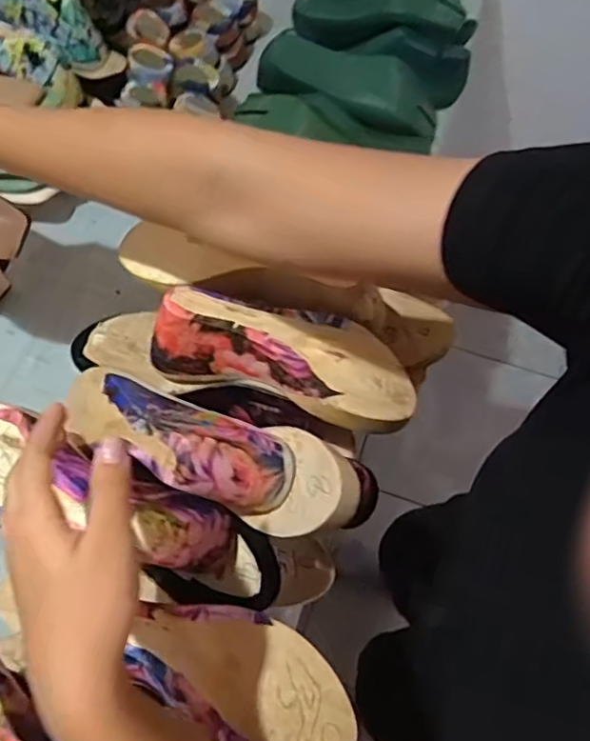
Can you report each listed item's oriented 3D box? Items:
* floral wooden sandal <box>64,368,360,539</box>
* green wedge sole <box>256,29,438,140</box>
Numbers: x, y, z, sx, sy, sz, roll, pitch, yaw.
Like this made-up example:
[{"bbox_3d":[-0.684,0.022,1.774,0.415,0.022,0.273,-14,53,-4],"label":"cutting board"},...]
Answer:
[{"bbox_3d":[-0.077,0.050,0.456,0.261,0.081,0.079,23,71,10],"label":"floral wooden sandal"},{"bbox_3d":[0.071,-0.353,0.752,0.230,0.056,0.092,18,69,-7],"label":"green wedge sole"}]

